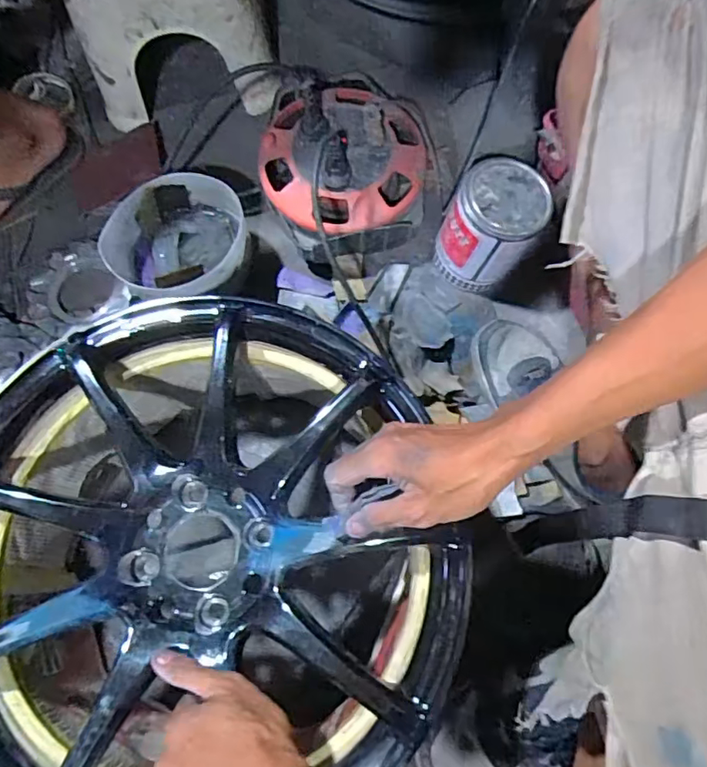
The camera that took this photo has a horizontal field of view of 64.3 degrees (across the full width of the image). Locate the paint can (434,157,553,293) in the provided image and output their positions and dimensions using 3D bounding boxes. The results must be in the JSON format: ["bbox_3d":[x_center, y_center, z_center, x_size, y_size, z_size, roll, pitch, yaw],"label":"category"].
[{"bbox_3d":[0.164,-0.190,0.681,0.110,0.114,0.110,0,74,-1],"label":"paint can"}]

